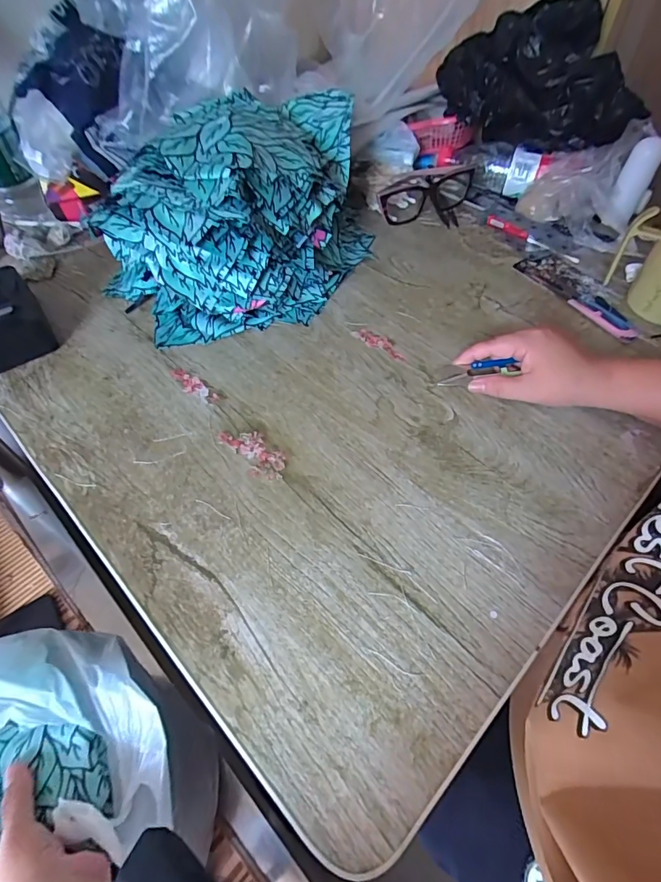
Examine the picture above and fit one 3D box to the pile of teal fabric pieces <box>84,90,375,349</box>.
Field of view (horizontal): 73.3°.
[{"bbox_3d":[-0.091,-0.267,0.501,0.210,0.138,0.333,29,61,19],"label":"pile of teal fabric pieces"}]

